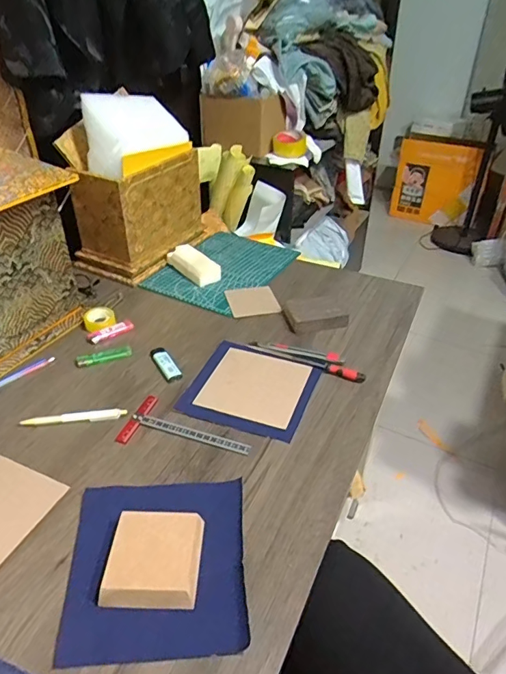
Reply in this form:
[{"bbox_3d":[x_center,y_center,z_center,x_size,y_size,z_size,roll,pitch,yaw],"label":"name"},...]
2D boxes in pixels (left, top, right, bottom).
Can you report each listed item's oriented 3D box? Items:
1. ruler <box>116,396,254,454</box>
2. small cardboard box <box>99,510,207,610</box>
[{"bbox_3d":[-0.086,0.128,0.625,0.169,0.004,0.085,14,39,17],"label":"ruler"},{"bbox_3d":[-0.098,0.223,0.480,0.089,0.026,0.088,2,37,2],"label":"small cardboard box"}]

